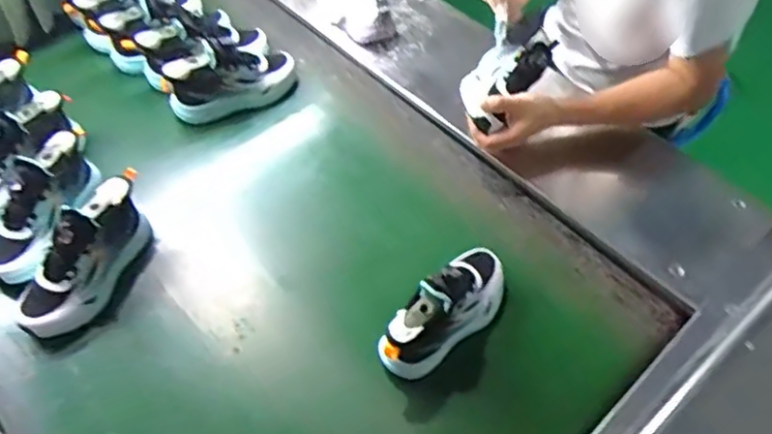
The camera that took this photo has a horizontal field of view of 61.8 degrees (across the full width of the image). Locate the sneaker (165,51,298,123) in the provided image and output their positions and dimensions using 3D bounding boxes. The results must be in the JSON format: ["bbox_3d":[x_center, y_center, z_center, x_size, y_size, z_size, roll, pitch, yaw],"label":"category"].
[{"bbox_3d":[-0.262,-0.229,1.108,0.209,0.085,0.076,-21,58,-17],"label":"sneaker"}]

